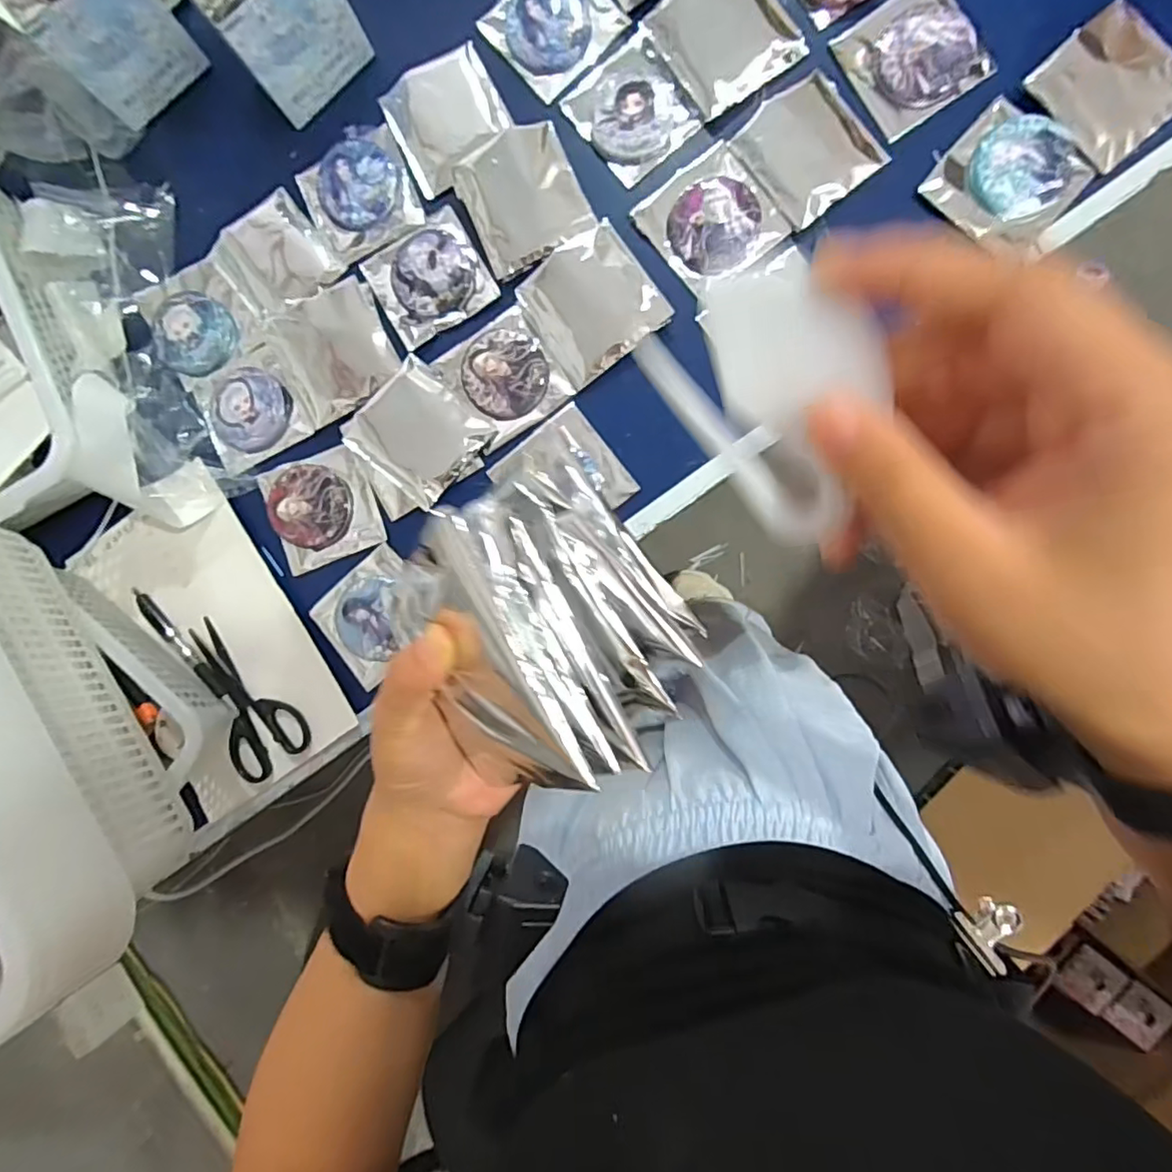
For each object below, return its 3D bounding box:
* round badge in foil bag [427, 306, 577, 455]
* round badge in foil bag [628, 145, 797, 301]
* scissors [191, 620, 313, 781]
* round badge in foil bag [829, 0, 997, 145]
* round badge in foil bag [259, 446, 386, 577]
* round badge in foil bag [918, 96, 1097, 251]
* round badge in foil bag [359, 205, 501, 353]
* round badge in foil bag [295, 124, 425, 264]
[{"bbox_3d":[-0.071,-0.177,0.505,0.086,0.010,0.091,-33,86,5],"label":"round badge in foil bag"},{"bbox_3d":[0.103,-0.300,0.486,0.092,0.010,0.094,-35,86,5],"label":"round badge in foil bag"},{"bbox_3d":[-0.310,0.098,0.530,0.069,0.010,0.146,-37,86,5],"label":"scissors"},{"bbox_3d":[0.260,-0.423,0.472,0.091,0.005,0.095,-31,86,5],"label":"round badge in foil bag"},{"bbox_3d":[-0.233,-0.068,0.529,0.093,0.017,0.091,-20,98,-1],"label":"round badge in foil bag"},{"bbox_3d":[0.331,-0.319,0.466,0.096,0.010,0.092,42,94,5],"label":"round badge in foil bag"},{"bbox_3d":[-0.137,-0.267,0.515,0.094,0.009,0.093,-29,87,5],"label":"round badge in foil bag"},{"bbox_3d":[-0.201,-0.350,0.524,0.094,0.007,0.102,-26,87,5],"label":"round badge in foil bag"}]

